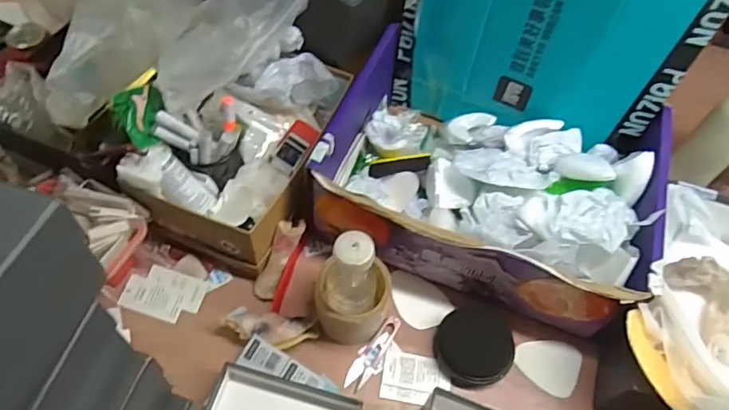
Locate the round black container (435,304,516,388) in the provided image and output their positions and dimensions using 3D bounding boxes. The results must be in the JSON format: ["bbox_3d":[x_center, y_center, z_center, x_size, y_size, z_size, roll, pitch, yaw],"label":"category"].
[{"bbox_3d":[0.134,0.171,0.633,0.091,0.024,0.091,2,57,-3],"label":"round black container"}]

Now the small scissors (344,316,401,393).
[{"bbox_3d":[0.011,0.179,0.634,0.031,0.011,0.100,25,59,12],"label":"small scissors"}]

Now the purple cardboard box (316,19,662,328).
[{"bbox_3d":[0.158,-0.039,0.690,0.397,0.136,0.295,20,58,9],"label":"purple cardboard box"}]

